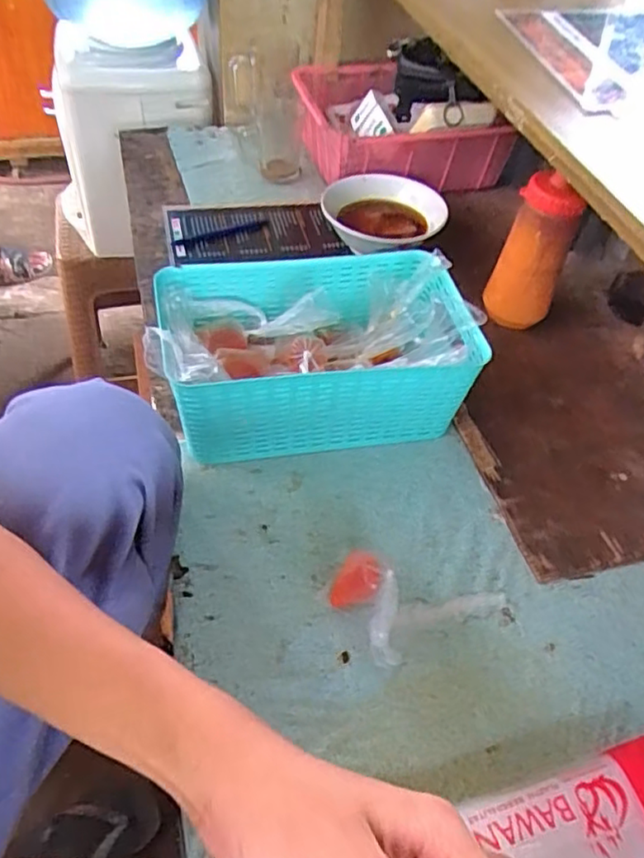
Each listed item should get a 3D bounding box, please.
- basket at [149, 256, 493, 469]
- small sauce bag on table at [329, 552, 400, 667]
[{"bbox_3d":[-0.008,-0.069,0.615,0.275,0.120,0.165,-8,50,-12],"label":"basket"},{"bbox_3d":[0.037,0.132,0.482,0.044,0.039,0.090,-23,54,-22],"label":"small sauce bag on table"}]

